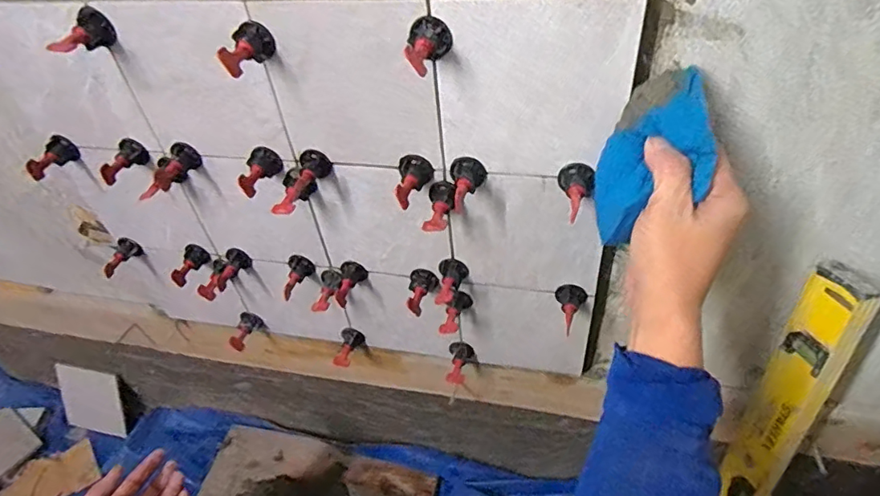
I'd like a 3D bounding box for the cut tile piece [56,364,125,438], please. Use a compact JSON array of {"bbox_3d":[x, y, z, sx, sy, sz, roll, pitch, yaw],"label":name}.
[{"bbox_3d":[-0.725,0.314,1.073,0.181,0.016,0.116,7,82,10],"label":"cut tile piece"}]

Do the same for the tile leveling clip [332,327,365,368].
[{"bbox_3d":[-0.121,0.132,0.687,0.028,0.029,0.043,7,45,14],"label":"tile leveling clip"}]

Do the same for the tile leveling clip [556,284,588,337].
[{"bbox_3d":[0.136,0.062,0.531,0.031,0.028,0.044,0,44,7],"label":"tile leveling clip"}]

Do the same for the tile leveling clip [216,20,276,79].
[{"bbox_3d":[-0.151,-0.155,0.409,0.026,0.027,0.049,0,44,7],"label":"tile leveling clip"}]

